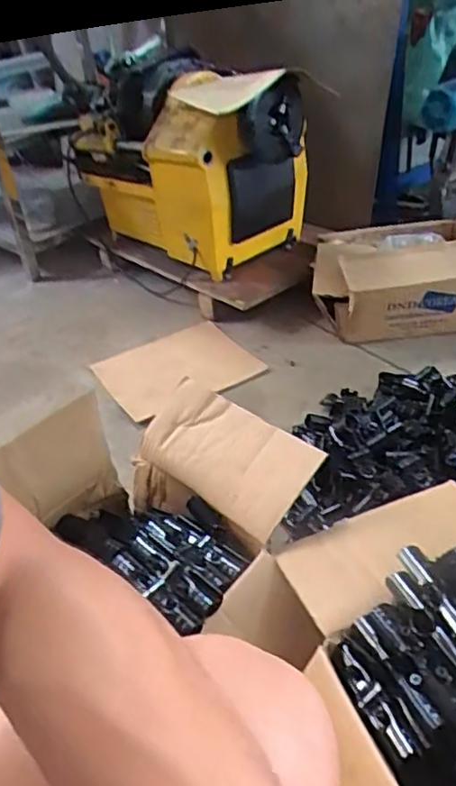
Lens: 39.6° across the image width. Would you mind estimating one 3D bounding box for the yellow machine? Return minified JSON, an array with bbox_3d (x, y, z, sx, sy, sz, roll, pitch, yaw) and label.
[{"bbox_3d":[-0.085,-0.570,1.585,0.287,0.432,0.590,-32,42,-31],"label":"yellow machine"}]

